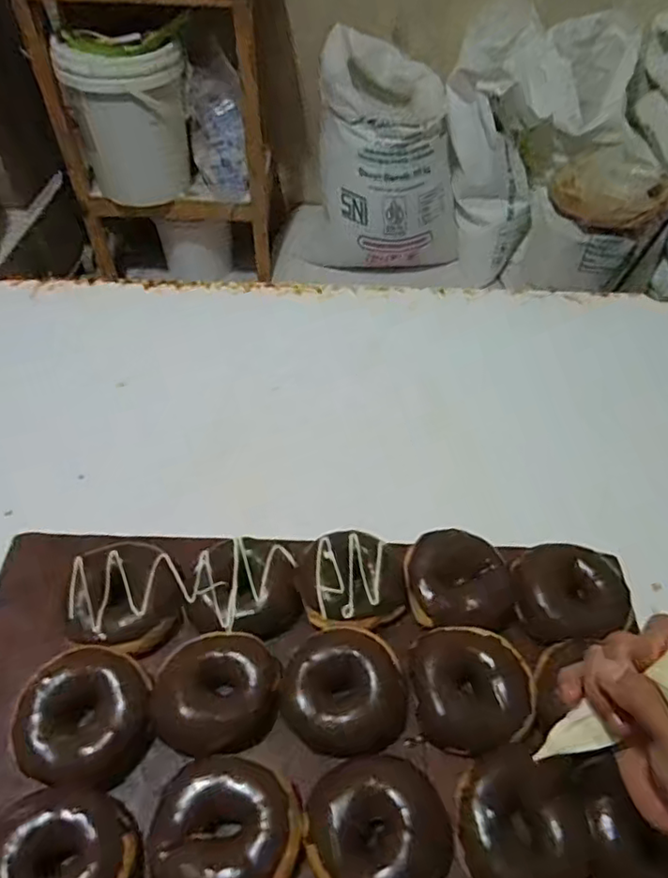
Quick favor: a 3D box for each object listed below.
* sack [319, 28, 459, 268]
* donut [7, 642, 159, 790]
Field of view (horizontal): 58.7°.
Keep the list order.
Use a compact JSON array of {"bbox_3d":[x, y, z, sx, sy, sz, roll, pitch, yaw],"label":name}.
[{"bbox_3d":[0.166,-0.806,1.747,0.420,0.522,0.298,-5,48,-10],"label":"sack"},{"bbox_3d":[-0.191,0.214,0.452,0.102,0.035,0.097,3,47,-3],"label":"donut"}]

